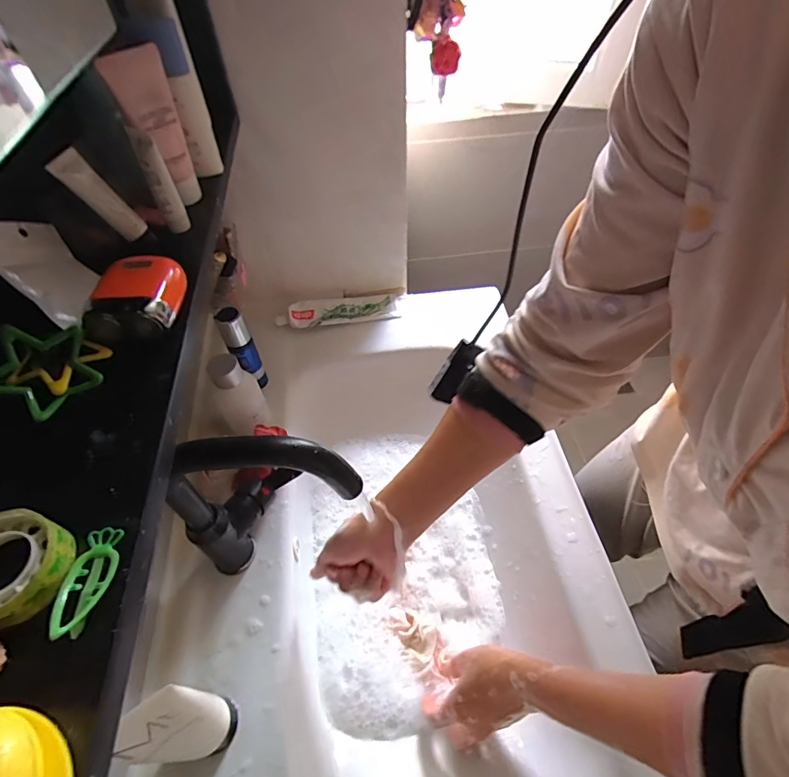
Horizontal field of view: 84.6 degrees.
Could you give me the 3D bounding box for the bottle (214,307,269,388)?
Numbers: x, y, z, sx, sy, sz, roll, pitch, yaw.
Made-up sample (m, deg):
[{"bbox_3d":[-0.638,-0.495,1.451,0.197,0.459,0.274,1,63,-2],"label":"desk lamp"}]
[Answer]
[{"bbox_3d":[-0.204,-0.051,0.585,0.033,0.129,0.030,-26,56,-17],"label":"bottle"}]

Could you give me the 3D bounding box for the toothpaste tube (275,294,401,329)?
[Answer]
[{"bbox_3d":[-0.094,-0.130,0.720,0.197,0.023,0.055,-10,53,-7],"label":"toothpaste tube"}]

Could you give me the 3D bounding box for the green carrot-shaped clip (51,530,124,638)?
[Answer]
[{"bbox_3d":[-0.129,0.081,0.182,0.019,0.007,0.046,-8,39,-5],"label":"green carrot-shaped clip"}]

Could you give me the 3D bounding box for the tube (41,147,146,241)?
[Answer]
[{"bbox_3d":[-0.204,-0.133,0.302,0.013,0.062,0.027,-10,45,34],"label":"tube"}]

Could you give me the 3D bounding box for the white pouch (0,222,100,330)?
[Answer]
[{"bbox_3d":[-0.222,-0.076,0.284,0.009,0.074,0.058,-32,14,19],"label":"white pouch"}]

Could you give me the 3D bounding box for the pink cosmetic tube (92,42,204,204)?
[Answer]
[{"bbox_3d":[-0.181,-0.197,0.334,0.038,0.103,0.019,-22,55,-15],"label":"pink cosmetic tube"}]

